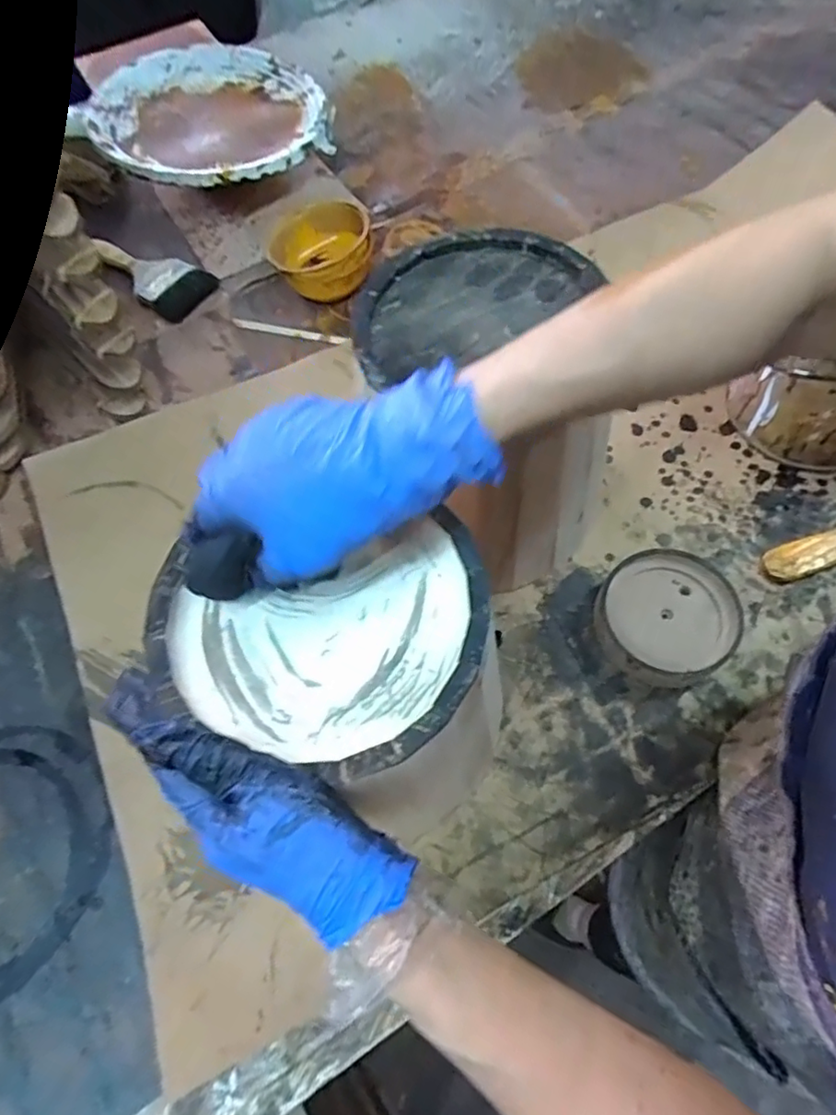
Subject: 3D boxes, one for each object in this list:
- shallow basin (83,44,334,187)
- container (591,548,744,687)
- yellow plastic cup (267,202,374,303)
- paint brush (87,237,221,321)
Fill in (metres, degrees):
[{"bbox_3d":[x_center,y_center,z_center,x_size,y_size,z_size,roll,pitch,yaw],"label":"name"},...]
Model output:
[{"bbox_3d":[-0.265,-0.572,0.761,0.287,0.039,0.293,-32,68,-11],"label":"shallow basin"},{"bbox_3d":[0.205,0.050,0.491,0.107,0.036,0.104,-1,64,2],"label":"container"},{"bbox_3d":[-0.109,-0.345,0.676,0.110,0.058,0.105,-1,64,2],"label":"yellow plastic cup"},{"bbox_3d":[-0.328,-0.348,0.708,0.168,0.017,0.076,31,69,16],"label":"paint brush"}]

